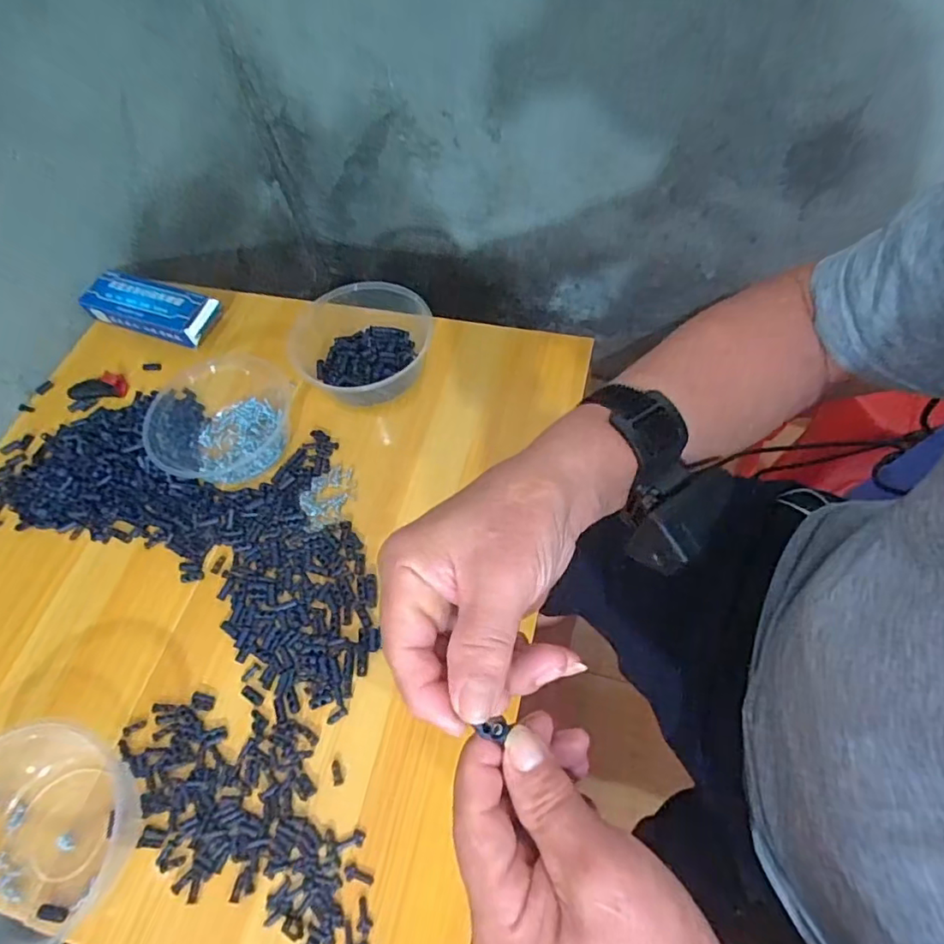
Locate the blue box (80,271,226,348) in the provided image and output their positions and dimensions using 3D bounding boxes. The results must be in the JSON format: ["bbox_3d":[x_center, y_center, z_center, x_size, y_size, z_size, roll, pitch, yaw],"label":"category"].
[{"bbox_3d":[-0.368,-0.188,0.640,0.155,0.033,0.058,16,61,14],"label":"blue box"}]

